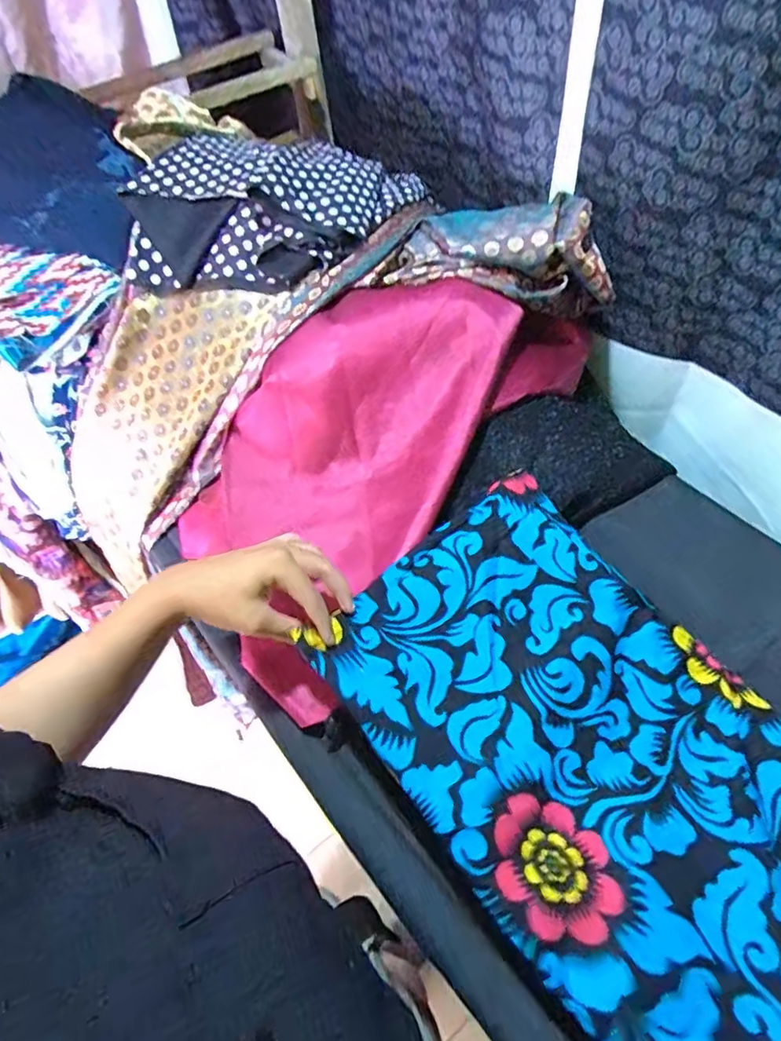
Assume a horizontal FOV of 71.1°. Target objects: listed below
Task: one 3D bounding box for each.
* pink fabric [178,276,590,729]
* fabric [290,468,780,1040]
[{"bbox_3d":[-0.007,-0.113,0.572,0.246,0.105,0.520,29,63,22],"label":"pink fabric"},{"bbox_3d":[0.176,0.187,0.359,0.251,0.063,0.479,-36,60,-18],"label":"fabric"}]

